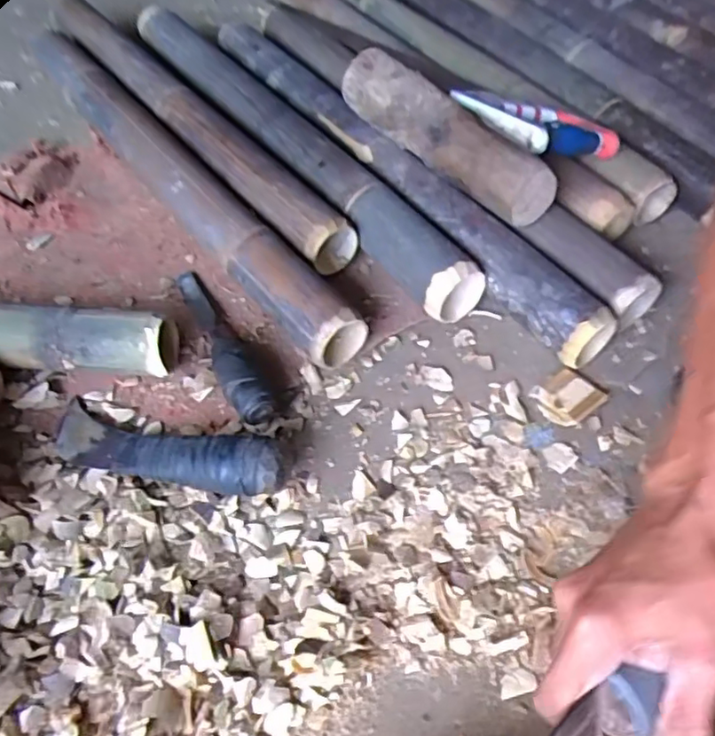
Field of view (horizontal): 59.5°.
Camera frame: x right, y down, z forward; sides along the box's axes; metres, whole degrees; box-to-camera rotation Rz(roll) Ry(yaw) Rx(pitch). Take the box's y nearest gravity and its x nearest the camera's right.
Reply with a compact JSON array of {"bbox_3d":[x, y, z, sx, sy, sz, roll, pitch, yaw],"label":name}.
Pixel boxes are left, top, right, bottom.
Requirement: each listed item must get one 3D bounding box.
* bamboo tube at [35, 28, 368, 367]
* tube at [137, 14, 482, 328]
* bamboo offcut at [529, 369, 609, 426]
[{"bbox_3d":[-0.218,-0.230,0.704,0.068,0.063,0.676,-32,59,-21],"label":"bamboo tube"},{"bbox_3d":[-0.098,-0.280,0.742,0.070,0.066,0.672,-29,58,-20],"label":"tube"},{"bbox_3d":[0.182,0.024,0.543,0.053,0.010,0.046,-28,58,-19],"label":"bamboo offcut"}]

